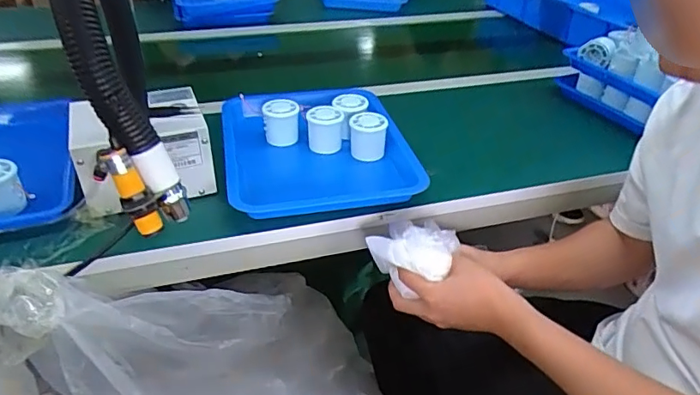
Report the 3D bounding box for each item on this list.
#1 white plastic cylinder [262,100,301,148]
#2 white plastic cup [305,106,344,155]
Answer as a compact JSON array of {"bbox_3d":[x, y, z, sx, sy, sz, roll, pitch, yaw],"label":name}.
[{"bbox_3d":[-0.106,-0.118,0.794,0.056,0.062,0.047,-2,36,-5],"label":"white plastic cylinder"},{"bbox_3d":[-0.038,-0.104,0.779,0.056,0.060,0.043,2,35,0],"label":"white plastic cup"}]

